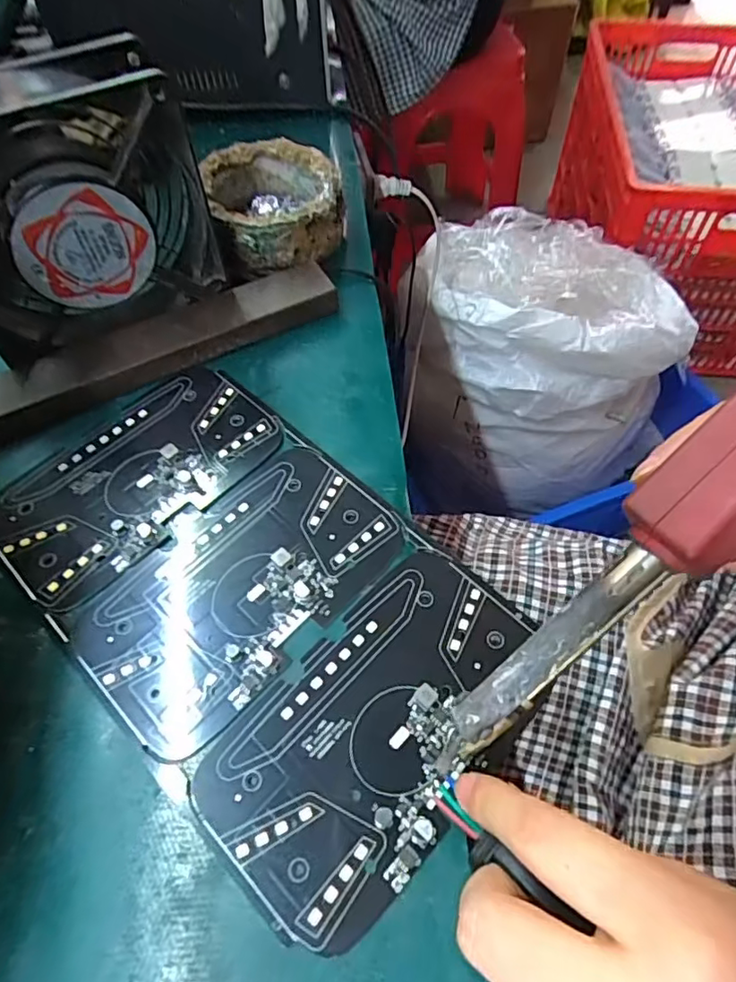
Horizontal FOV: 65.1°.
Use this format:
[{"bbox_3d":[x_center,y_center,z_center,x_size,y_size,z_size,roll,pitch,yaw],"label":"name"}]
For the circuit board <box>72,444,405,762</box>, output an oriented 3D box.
[{"bbox_3d":[-0.052,0.036,0.240,0.078,0.004,0.129,37,66,21],"label":"circuit board"}]

